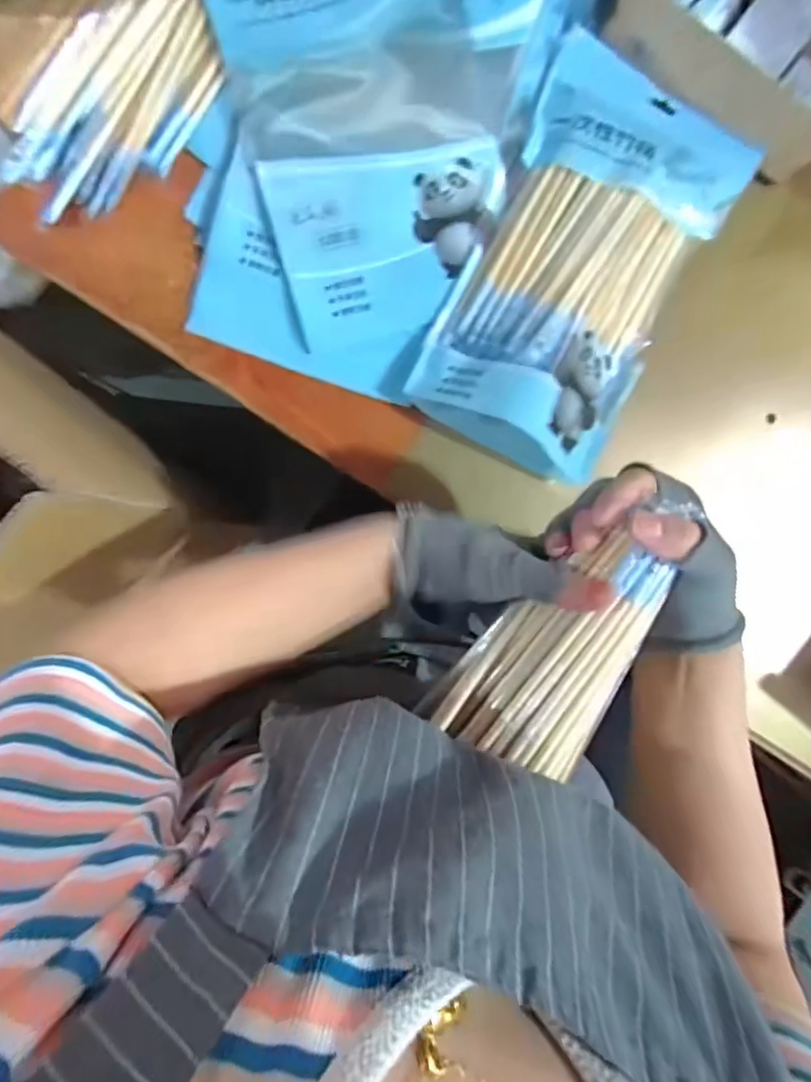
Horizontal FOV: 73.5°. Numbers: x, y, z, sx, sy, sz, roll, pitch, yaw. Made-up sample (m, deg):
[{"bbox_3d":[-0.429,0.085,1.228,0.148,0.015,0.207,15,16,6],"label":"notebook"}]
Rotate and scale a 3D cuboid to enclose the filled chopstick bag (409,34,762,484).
[{"bbox_3d":[0.153,-0.233,0.447,0.184,0.046,0.346,25,89,-6],"label":"filled chopstick bag"}]

